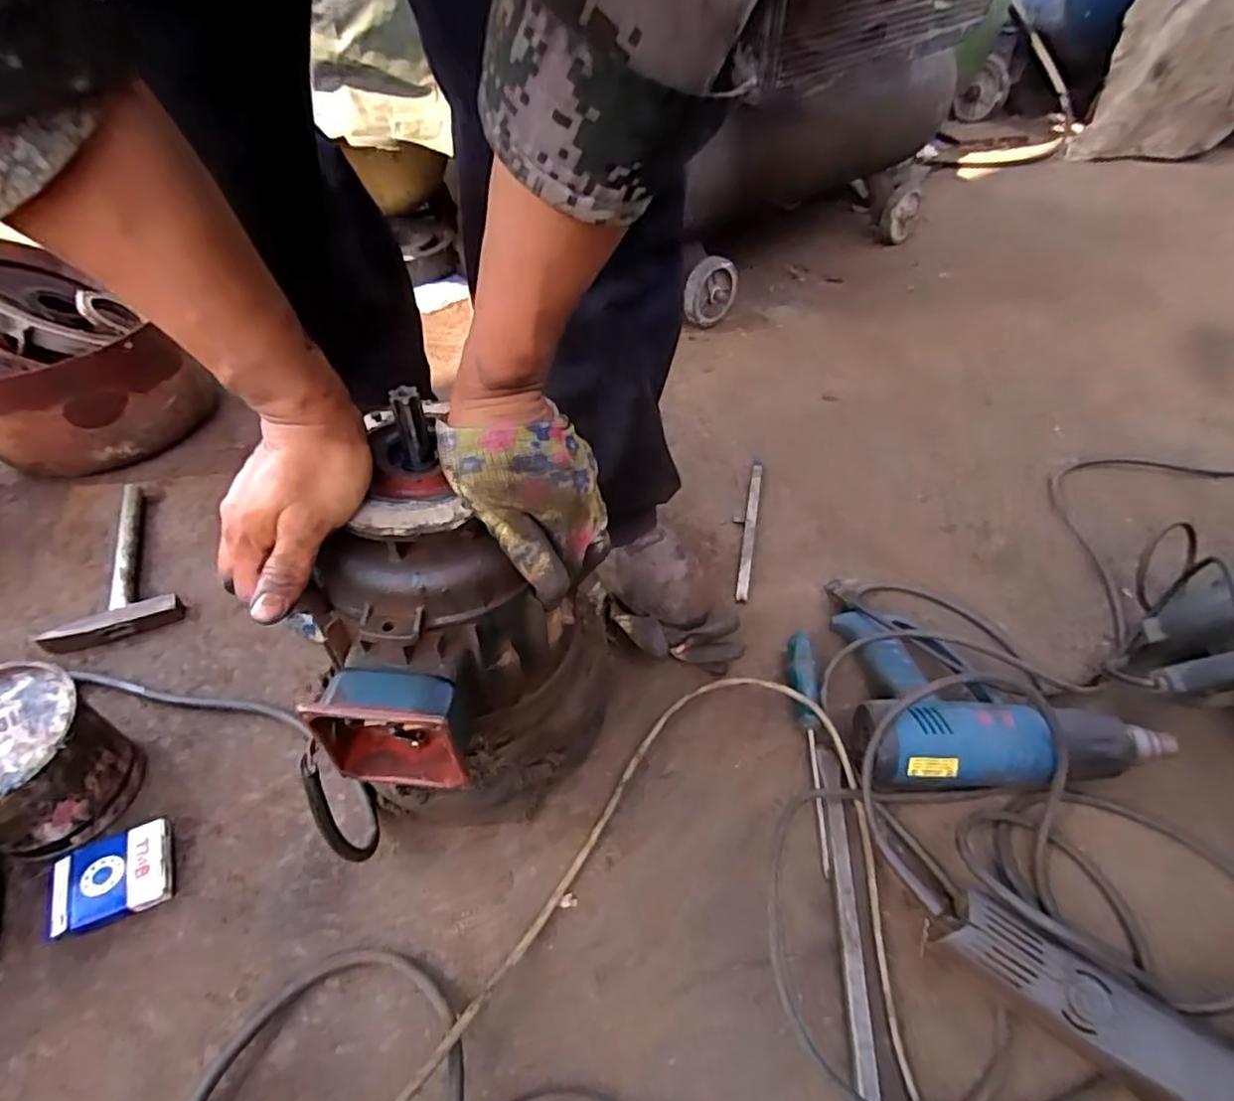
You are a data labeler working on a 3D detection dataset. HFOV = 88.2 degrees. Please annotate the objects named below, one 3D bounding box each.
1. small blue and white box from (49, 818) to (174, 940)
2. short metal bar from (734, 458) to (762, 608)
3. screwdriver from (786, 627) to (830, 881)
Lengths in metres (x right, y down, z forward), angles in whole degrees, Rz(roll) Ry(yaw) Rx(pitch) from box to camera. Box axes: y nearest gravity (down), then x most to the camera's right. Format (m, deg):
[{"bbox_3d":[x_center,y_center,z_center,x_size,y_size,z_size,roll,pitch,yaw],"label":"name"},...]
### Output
[{"bbox_3d":[-0.412,0.269,0.523,0.079,0.024,0.072,-19,49,-17],"label":"small blue and white box"},{"bbox_3d":[0.169,-0.032,0.811,0.016,0.017,0.250,9,47,8],"label":"short metal bar"},{"bbox_3d":[0.178,0.175,0.601,0.024,0.029,0.232,5,48,5],"label":"screwdriver"}]

